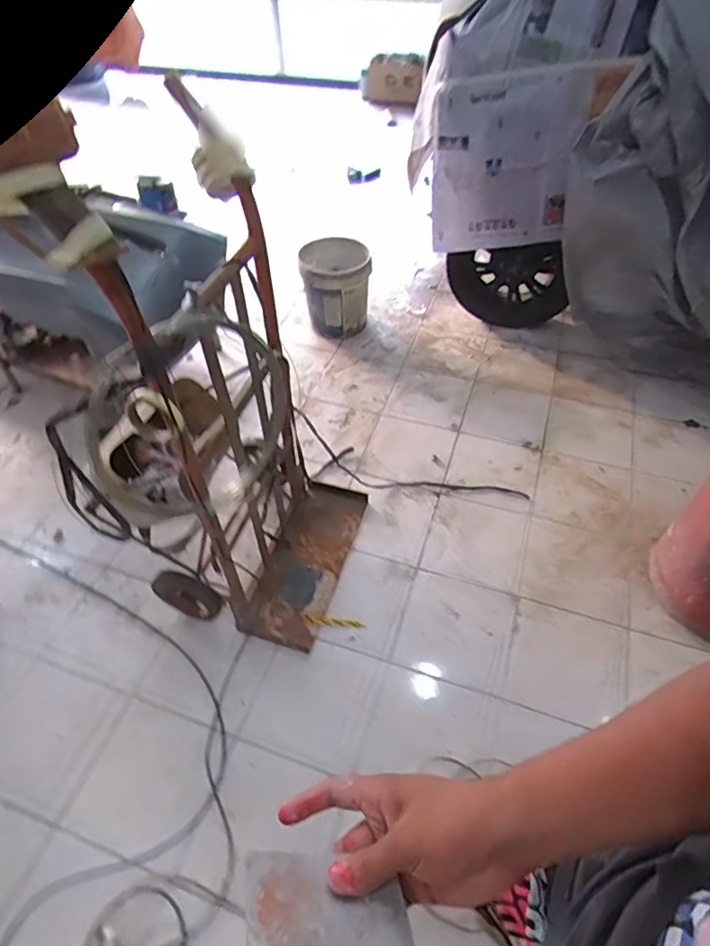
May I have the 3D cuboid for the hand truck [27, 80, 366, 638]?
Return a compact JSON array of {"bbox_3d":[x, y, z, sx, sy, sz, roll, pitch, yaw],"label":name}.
[{"bbox_3d":[-0.239,-0.129,1.269,0.387,1.180,0.700,13,51,14],"label":"hand truck"}]

